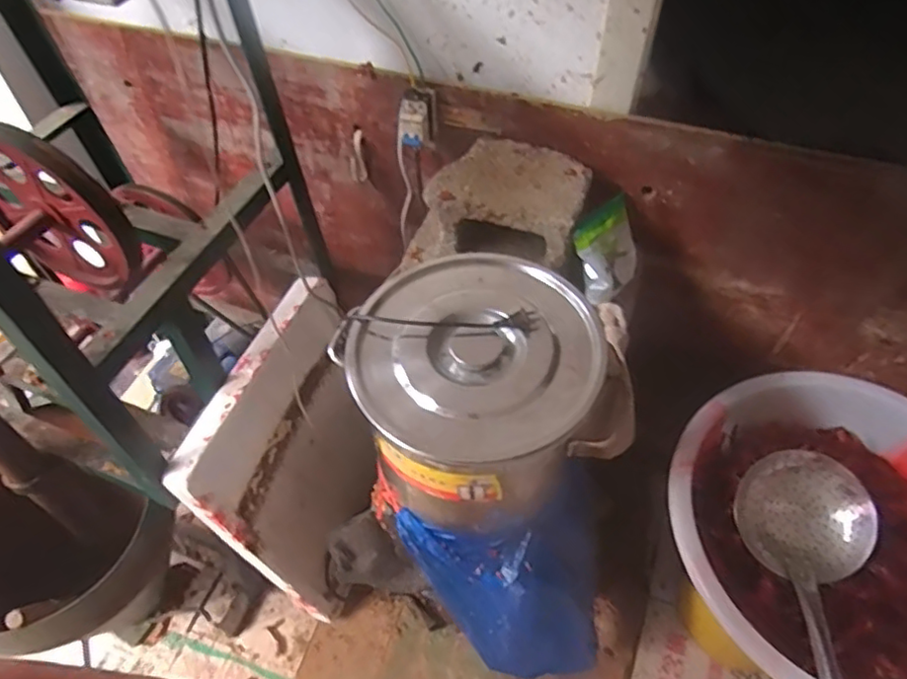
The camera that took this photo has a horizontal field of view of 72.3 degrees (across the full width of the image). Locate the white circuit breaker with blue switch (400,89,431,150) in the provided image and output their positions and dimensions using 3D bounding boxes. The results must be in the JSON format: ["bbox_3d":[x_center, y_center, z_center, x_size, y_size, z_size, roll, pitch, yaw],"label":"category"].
[{"bbox_3d":[-0.060,-0.351,1.012,0.034,0.093,0.051,18,54,14],"label":"white circuit breaker with blue switch"}]

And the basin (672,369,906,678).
[{"bbox_3d":[0.601,0.309,0.963,0.535,0.172,0.515,0,52,0],"label":"basin"}]

